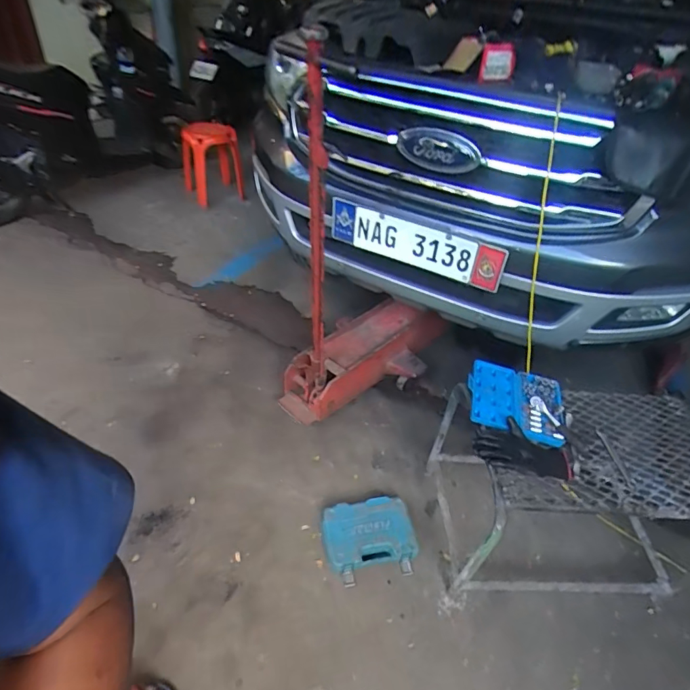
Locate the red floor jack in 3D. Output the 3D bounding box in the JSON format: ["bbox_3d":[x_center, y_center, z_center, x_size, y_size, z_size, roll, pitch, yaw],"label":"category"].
[{"bbox_3d":[0.104,-0.281,1.546,0.377,1.181,0.662,28,45,24],"label":"red floor jack"}]

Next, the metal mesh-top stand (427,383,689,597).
[{"bbox_3d":[0.651,0.408,1.314,0.681,0.435,0.443,3,40,-4],"label":"metal mesh-top stand"}]

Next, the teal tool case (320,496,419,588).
[{"bbox_3d":[0.073,0.577,1.375,0.270,0.079,0.226,-6,41,-14],"label":"teal tool case"}]

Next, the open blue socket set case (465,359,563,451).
[{"bbox_3d":[0.459,0.146,1.226,0.258,0.035,0.238,17,41,13],"label":"open blue socket set case"}]

